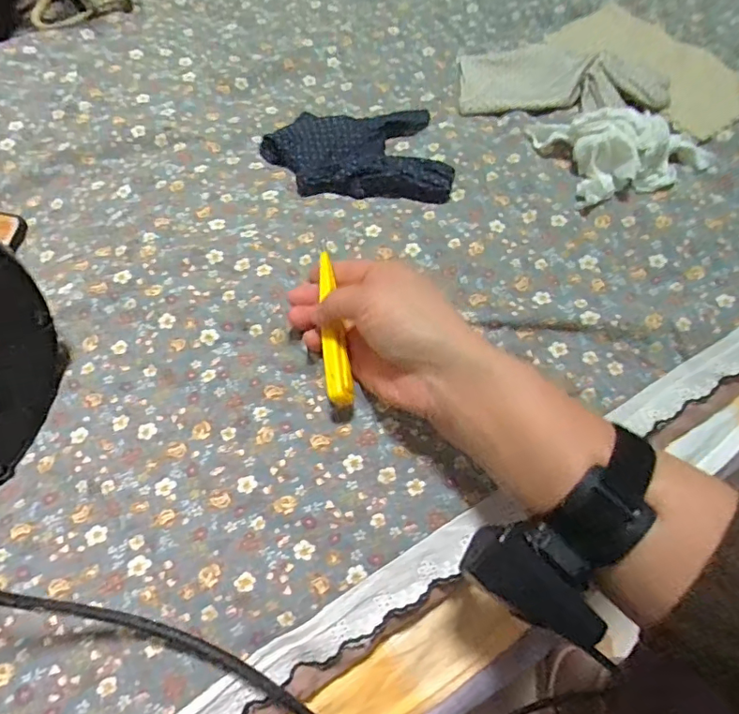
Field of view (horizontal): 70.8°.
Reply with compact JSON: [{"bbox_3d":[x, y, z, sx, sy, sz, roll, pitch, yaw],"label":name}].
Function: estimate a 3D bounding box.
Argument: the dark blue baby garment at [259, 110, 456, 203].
[{"bbox_3d":[-0.010,-0.175,0.437,0.156,0.020,0.104,5,62,2],"label":"dark blue baby garment"}]

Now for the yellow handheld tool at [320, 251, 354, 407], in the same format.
[{"bbox_3d":[-0.023,-0.022,0.335,0.016,0.009,0.110,-6,65,-4],"label":"yellow handheld tool"}]

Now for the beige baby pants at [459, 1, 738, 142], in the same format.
[{"bbox_3d":[0.213,-0.266,0.474,0.243,0.041,0.173,18,63,9],"label":"beige baby pants"}]

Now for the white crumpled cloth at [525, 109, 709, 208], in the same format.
[{"bbox_3d":[0.200,-0.169,0.409,0.114,0.034,0.085,-9,62,-6],"label":"white crumpled cloth"}]

